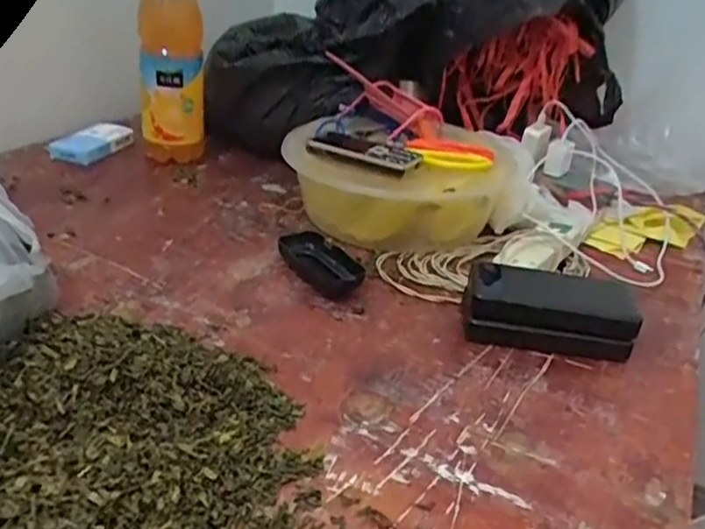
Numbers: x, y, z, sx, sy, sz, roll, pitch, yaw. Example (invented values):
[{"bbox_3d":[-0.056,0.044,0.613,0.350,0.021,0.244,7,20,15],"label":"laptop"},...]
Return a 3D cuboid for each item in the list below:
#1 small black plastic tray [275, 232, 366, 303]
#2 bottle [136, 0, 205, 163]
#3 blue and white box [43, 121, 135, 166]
[{"bbox_3d":[-0.032,0.000,0.706,0.053,0.025,0.115,-14,36,-33],"label":"small black plastic tray"},{"bbox_3d":[-0.253,-0.274,0.908,0.086,0.258,0.076,-1,30,-15],"label":"bottle"},{"bbox_3d":[-0.382,-0.181,0.957,0.071,0.027,0.130,15,30,14],"label":"blue and white box"}]

